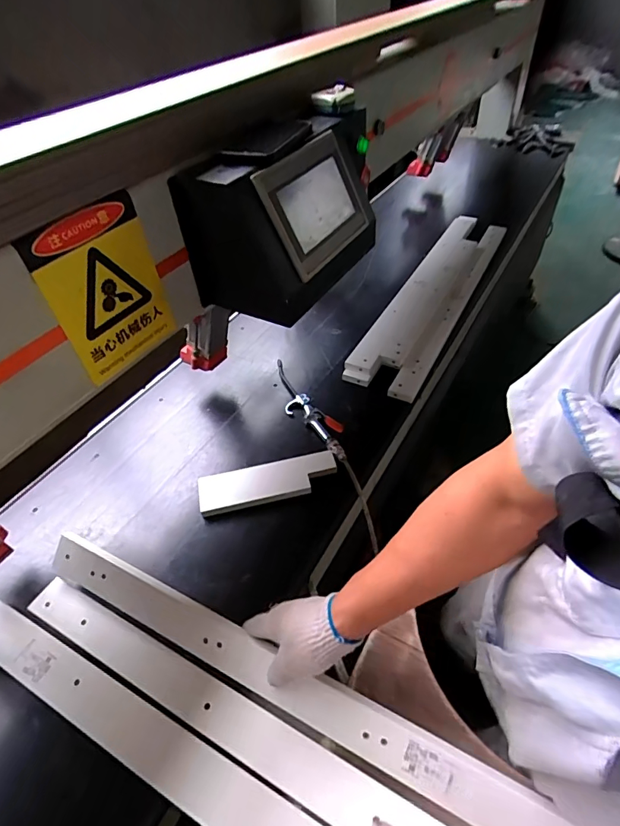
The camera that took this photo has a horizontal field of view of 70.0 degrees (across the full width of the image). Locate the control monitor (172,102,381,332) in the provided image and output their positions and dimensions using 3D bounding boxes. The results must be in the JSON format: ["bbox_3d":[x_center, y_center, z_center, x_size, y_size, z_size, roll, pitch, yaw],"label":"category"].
[{"bbox_3d":[-0.029,-0.285,0.637,0.147,0.201,0.291,29,54,28],"label":"control monitor"}]

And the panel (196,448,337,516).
[{"bbox_3d":[-0.073,0.115,0.769,0.236,0.011,0.079,-12,48,-6],"label":"panel"}]

